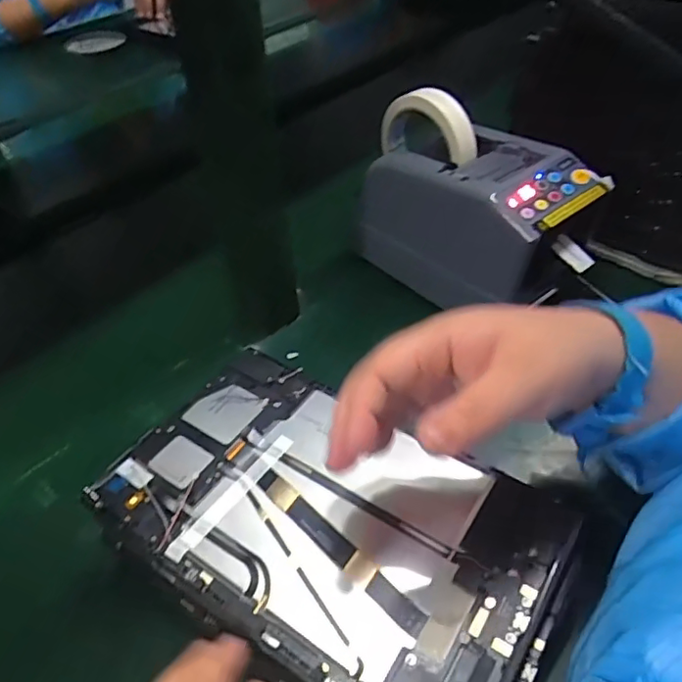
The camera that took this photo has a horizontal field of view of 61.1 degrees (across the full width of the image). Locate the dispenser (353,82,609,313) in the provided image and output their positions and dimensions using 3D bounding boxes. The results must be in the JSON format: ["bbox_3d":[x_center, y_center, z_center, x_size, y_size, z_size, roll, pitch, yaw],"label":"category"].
[{"bbox_3d":[0.114,-0.125,0.522,0.116,0.141,0.202,-33,52,-26],"label":"dispenser"}]

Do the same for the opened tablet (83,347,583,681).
[{"bbox_3d":[-0.011,0.096,0.320,0.244,0.011,0.152,26,53,26],"label":"opened tablet"}]

